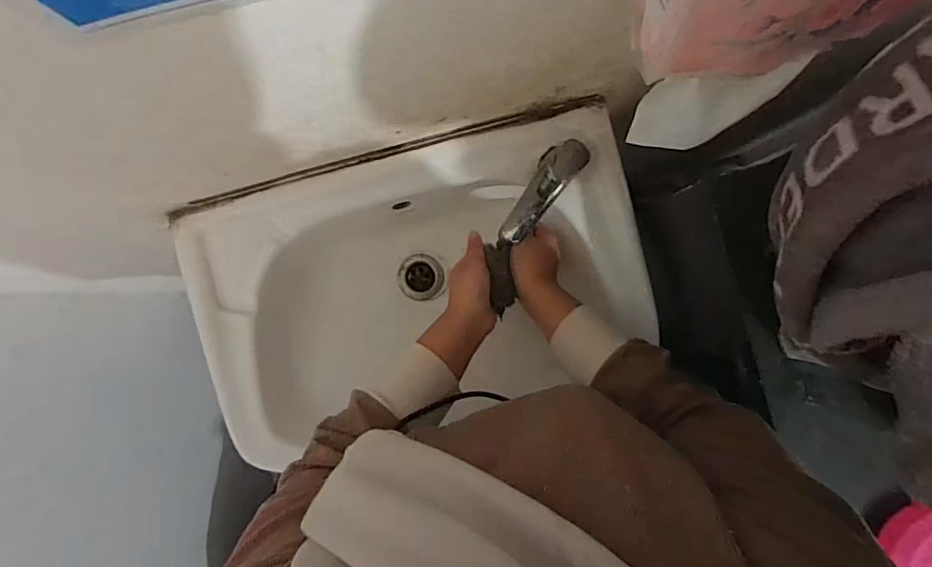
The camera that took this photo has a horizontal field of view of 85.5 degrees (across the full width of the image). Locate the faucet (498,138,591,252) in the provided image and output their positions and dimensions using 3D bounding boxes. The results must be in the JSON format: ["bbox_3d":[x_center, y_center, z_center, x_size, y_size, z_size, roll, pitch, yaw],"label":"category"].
[{"bbox_3d":[0.075,-0.090,0.531,0.039,0.072,0.122,35,90,1],"label":"faucet"}]

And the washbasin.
[{"bbox_3d":[-0.056,-0.003,0.637,0.509,0.167,0.290,-17,89,0],"label":"washbasin"}]

